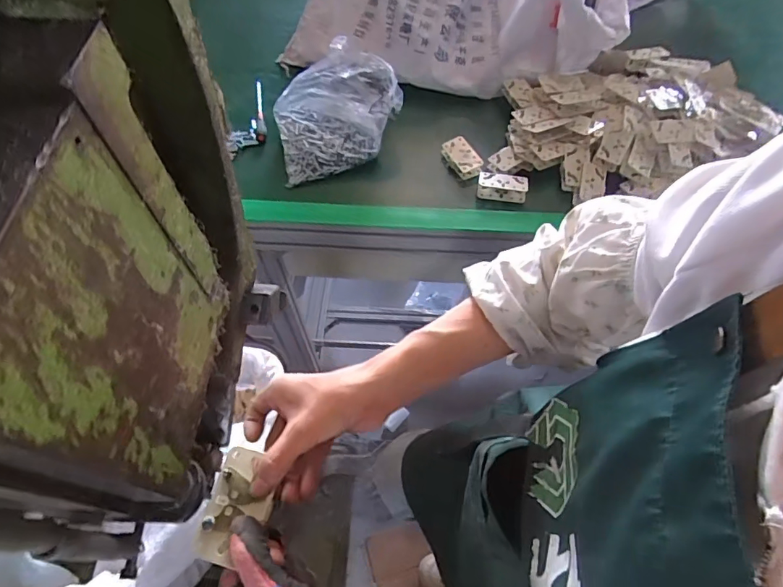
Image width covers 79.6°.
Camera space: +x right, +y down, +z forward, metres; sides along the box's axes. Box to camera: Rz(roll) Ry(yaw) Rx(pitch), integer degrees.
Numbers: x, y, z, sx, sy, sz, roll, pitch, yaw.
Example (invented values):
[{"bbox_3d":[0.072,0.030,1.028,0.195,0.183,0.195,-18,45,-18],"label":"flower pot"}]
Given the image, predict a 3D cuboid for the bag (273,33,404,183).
[{"bbox_3d":[-0.097,-0.321,0.814,0.206,0.105,0.203,-13,61,-8],"label":"bag"}]

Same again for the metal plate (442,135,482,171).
[{"bbox_3d":[0.122,-0.241,0.807,0.042,0.010,0.074,-28,64,0],"label":"metal plate"}]

